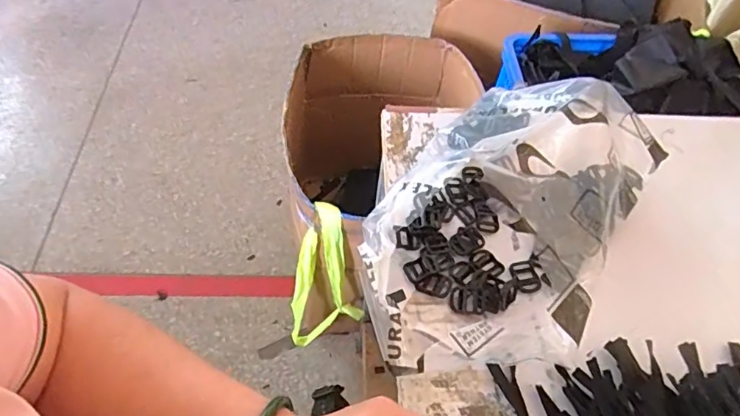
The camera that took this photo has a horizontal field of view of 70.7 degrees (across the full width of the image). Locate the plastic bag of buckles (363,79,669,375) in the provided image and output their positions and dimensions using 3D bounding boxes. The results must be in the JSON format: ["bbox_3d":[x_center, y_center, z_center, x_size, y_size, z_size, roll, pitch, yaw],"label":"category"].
[{"bbox_3d":[0.145,0.004,0.558,0.230,0.098,0.391,31,57,17],"label":"plastic bag of buckles"}]

